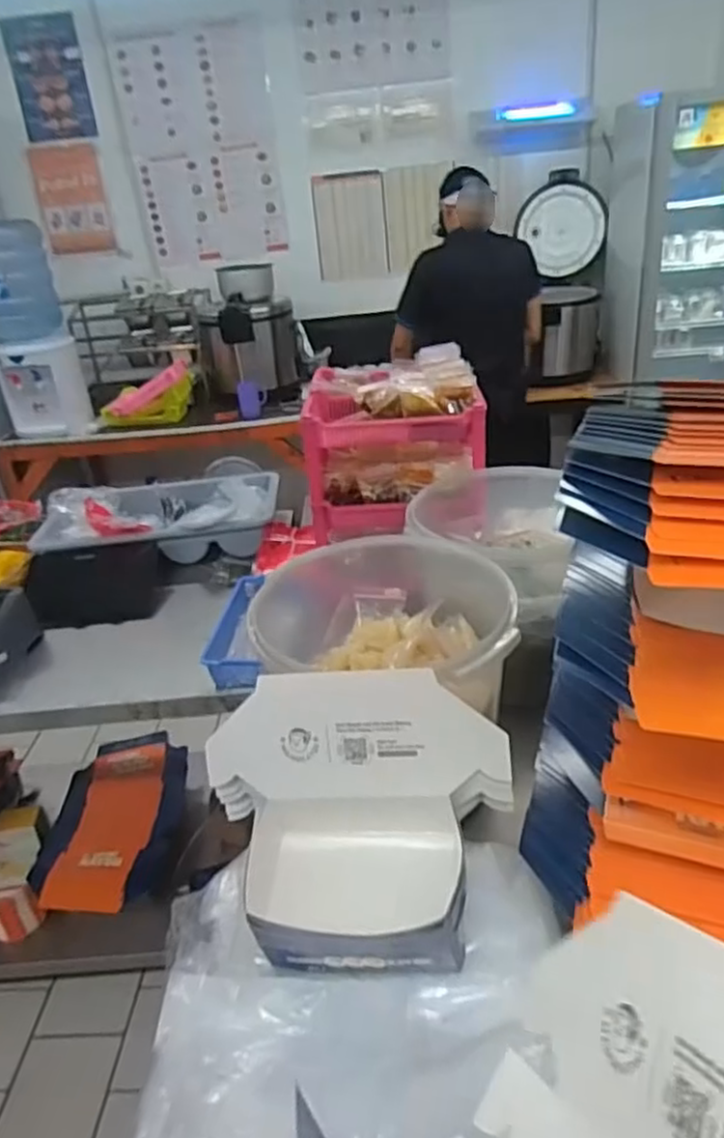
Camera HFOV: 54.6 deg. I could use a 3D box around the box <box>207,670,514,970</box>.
[{"bbox_3d":[-0.008,0.232,0.638,0.270,0.223,0.145,-2,29,8],"label":"box"}]

